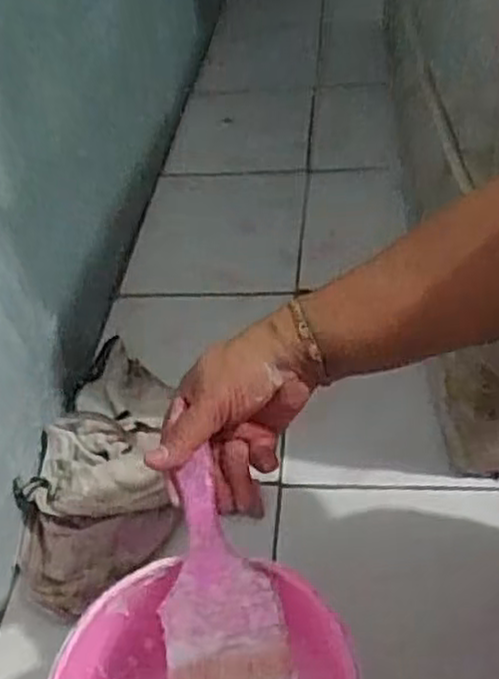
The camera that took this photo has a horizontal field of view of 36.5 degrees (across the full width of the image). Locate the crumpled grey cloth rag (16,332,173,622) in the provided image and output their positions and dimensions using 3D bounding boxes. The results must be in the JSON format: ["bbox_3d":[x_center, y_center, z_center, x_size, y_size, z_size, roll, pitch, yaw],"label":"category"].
[{"bbox_3d":[-0.152,0.108,0.760,0.139,0.065,0.323,-7,43,-2],"label":"crumpled grey cloth rag"}]

